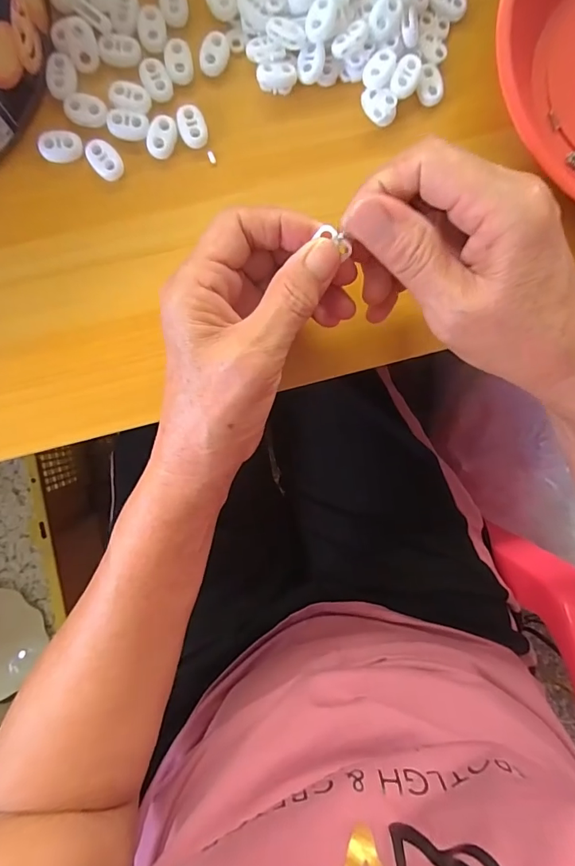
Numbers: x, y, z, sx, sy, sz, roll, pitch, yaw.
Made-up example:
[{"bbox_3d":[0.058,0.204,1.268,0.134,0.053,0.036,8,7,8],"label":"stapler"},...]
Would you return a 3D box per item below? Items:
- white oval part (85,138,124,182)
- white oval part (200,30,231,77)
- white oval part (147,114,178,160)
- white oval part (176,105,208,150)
[{"bbox_3d":[-0.102,-0.152,0.246,0.015,0.005,0.023,-42,95,-3],"label":"white oval part"},{"bbox_3d":[-0.041,-0.213,0.249,0.015,0.006,0.020,12,91,-6],"label":"white oval part"},{"bbox_3d":[-0.070,-0.166,0.248,0.015,0.005,0.021,18,90,-6],"label":"white oval part"},{"bbox_3d":[-0.054,-0.173,0.250,0.014,0.006,0.022,-21,94,-5],"label":"white oval part"}]

